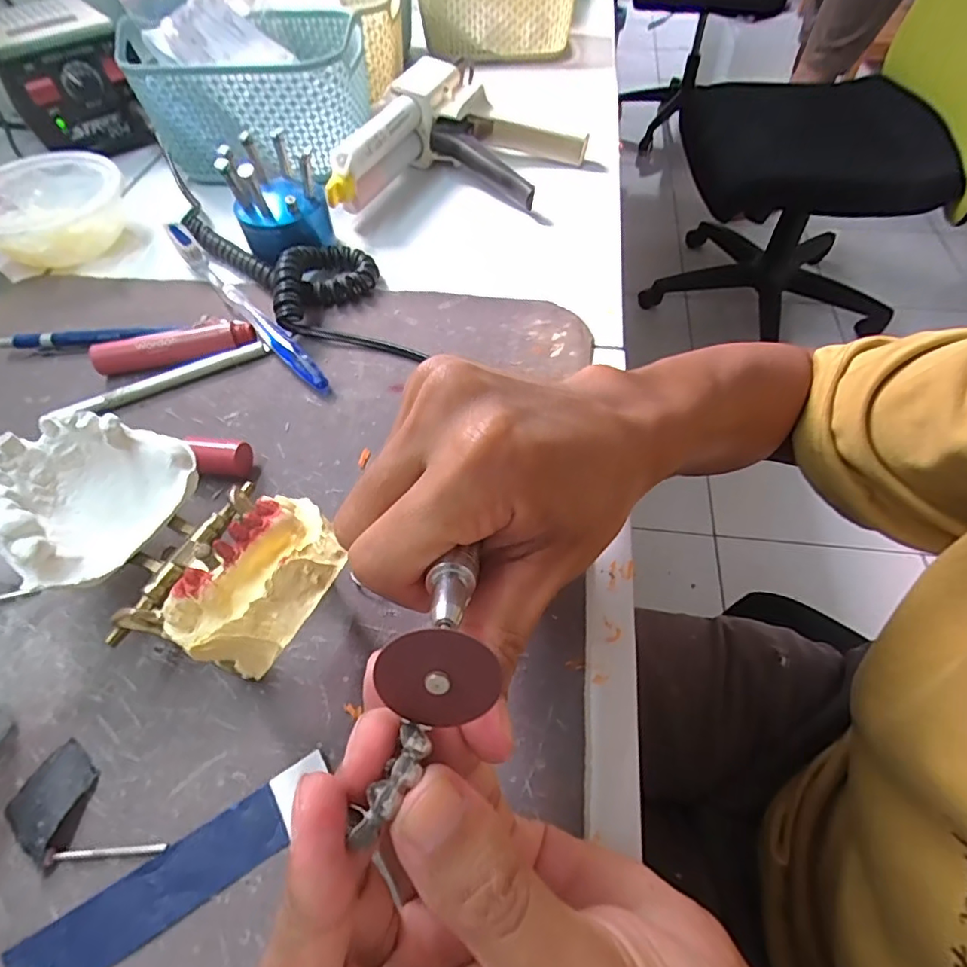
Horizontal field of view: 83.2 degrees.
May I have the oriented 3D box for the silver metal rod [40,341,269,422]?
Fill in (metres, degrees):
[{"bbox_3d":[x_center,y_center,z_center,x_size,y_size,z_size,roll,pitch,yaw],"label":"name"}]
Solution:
[{"bbox_3d":[-0.178,-0.057,0.303,0.114,0.008,0.008,-25,58,-15],"label":"silver metal rod"}]

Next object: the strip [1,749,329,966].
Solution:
[{"bbox_3d":[-0.098,0.127,0.176,0.100,0.004,0.021,-30,59,-18],"label":"strip"}]

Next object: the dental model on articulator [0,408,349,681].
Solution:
[{"bbox_3d":[-0.110,0.015,0.192,0.141,0.050,0.065,13,55,28],"label":"dental model on articulator"}]

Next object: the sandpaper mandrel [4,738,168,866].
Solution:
[{"bbox_3d":[-0.137,0.115,0.185,0.057,0.006,0.028,26,60,18],"label":"sandpaper mandrel"}]

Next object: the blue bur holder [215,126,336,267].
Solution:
[{"bbox_3d":[-0.138,-0.191,0.357,0.055,0.061,0.062,-25,58,-15],"label":"blue bur holder"}]

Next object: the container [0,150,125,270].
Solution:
[{"bbox_3d":[-0.307,-0.192,0.388,0.102,0.043,0.102,-1,55,1],"label":"container"}]

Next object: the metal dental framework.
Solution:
[{"bbox_3d":[-0.019,0.060,0.110,0.007,0.005,0.023,24,61,17],"label":"metal dental framework"}]

